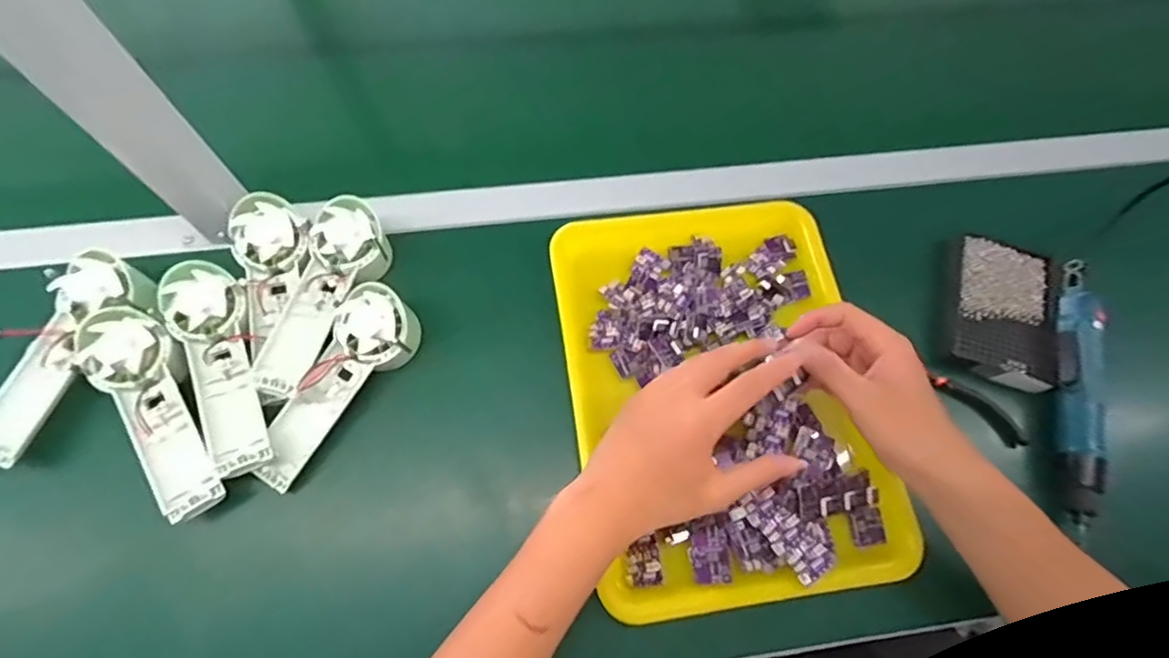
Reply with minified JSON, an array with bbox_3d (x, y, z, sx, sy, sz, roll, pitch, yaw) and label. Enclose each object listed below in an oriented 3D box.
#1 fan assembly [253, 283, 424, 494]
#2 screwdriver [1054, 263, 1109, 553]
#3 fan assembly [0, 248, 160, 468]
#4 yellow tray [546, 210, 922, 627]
[{"bbox_3d":[-0.206,0.043,0.458,0.059,0.046,0.172,32,71,10],"label":"fan assembly"},{"bbox_3d":[0.429,0.051,0.489,0.033,0.048,0.246,11,69,2],"label":"screwdriver"},{"bbox_3d":[-0.420,0.022,0.455,0.072,0.045,0.176,21,70,6],"label":"fan assembly"},{"bbox_3d":[0.113,0.048,0.485,0.247,0.031,0.346,-8,69,-5],"label":"yellow tray"}]

